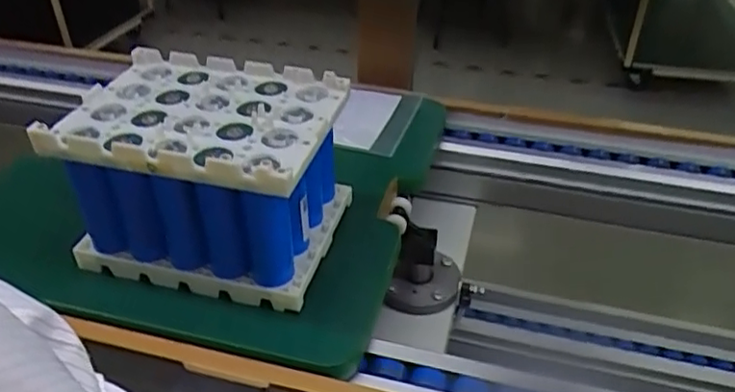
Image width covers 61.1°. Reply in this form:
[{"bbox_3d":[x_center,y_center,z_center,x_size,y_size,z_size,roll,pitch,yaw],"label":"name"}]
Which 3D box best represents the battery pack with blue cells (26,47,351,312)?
[{"bbox_3d":[-0.154,-0.027,0.629,0.234,0.152,0.188,9,38,12],"label":"battery pack with blue cells"}]

